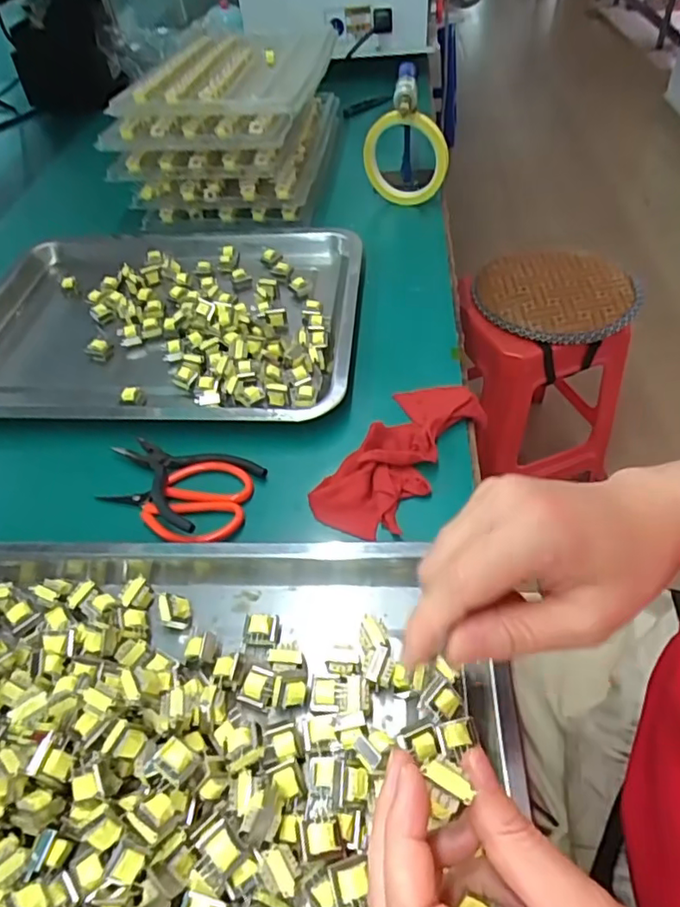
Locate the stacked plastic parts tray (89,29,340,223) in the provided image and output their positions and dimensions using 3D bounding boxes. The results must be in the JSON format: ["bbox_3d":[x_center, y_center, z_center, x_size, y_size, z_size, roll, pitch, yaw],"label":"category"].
[{"bbox_3d":[-0.138,-0.433,0.732,0.233,0.134,0.296,0,49,6],"label":"stacked plastic parts tray"}]

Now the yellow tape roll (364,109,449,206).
[{"bbox_3d":[0.073,-0.338,0.654,0.101,0.117,0.031,41,63,-6],"label":"yellow tape roll"}]

